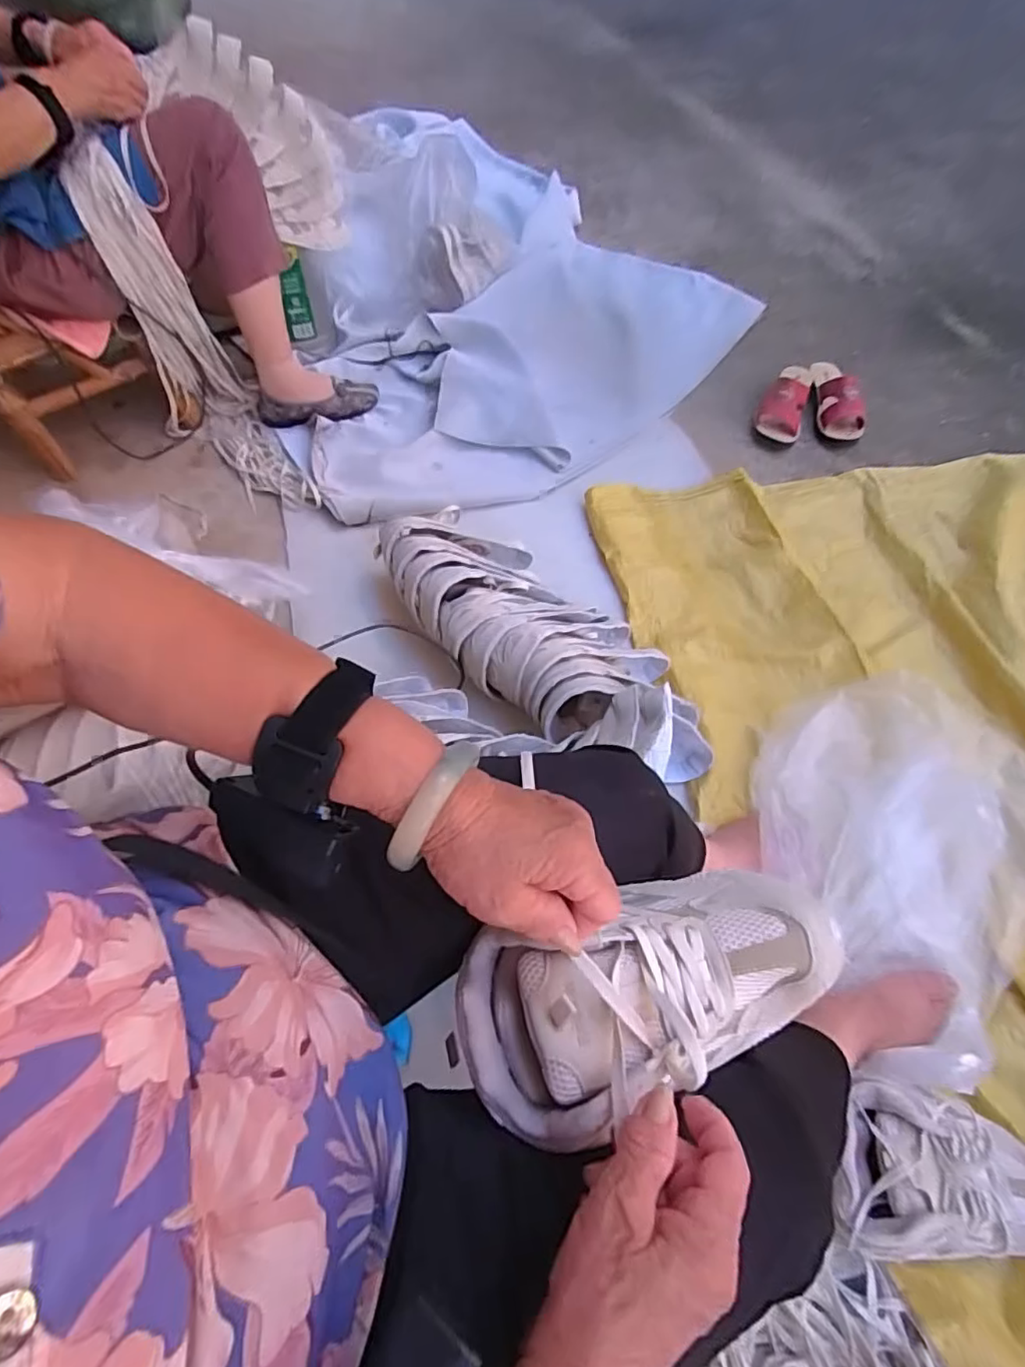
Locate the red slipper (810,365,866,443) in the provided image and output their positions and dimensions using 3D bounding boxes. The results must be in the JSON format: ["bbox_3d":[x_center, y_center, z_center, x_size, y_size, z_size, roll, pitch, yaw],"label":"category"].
[{"bbox_3d":[0.636,-0.569,1.206,0.075,0.073,0.195,-2,60,0],"label":"red slipper"}]

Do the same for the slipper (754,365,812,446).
[{"bbox_3d":[0.538,-0.561,1.201,0.087,0.061,0.197,20,63,13],"label":"slipper"}]

